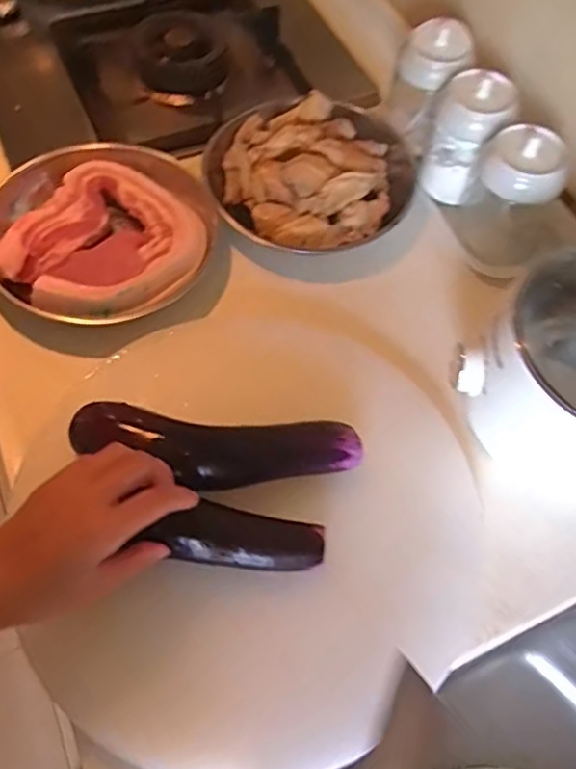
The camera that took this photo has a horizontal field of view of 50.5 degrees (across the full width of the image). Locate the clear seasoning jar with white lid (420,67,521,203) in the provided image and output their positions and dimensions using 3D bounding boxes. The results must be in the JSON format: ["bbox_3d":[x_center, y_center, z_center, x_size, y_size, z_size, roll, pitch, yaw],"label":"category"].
[{"bbox_3d":[0.178,-0.248,0.612,0.066,0.107,0.069,2,61,-3],"label":"clear seasoning jar with white lid"}]

